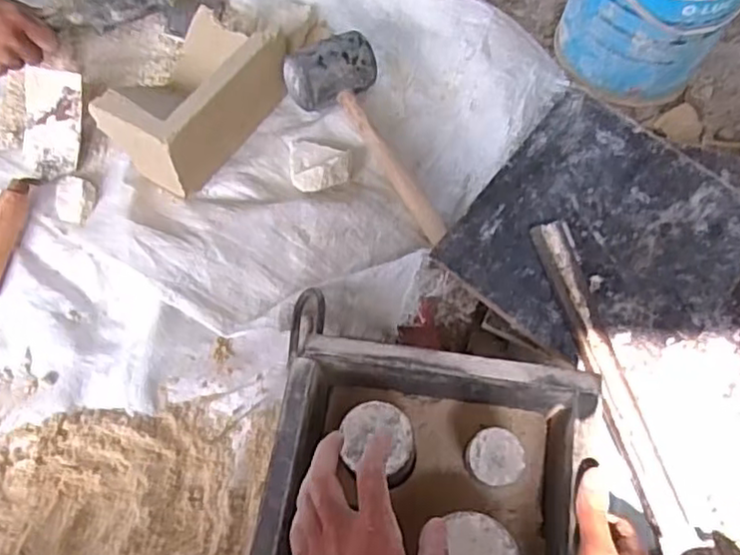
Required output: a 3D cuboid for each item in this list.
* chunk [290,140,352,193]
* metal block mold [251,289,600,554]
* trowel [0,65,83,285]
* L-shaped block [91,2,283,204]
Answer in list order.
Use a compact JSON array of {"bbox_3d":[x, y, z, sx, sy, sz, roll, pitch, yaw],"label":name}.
[{"bbox_3d":[-0.057,-0.125,0.736,0.067,0.029,0.063,0,68,0],"label":"chunk"},{"bbox_3d":[0.037,0.166,0.534,0.245,0.099,0.271,9,69,4],"label":"metal block mold"},{"bbox_3d":[-0.368,-0.099,0.703,0.067,0.053,0.261,8,69,4],"label":"trowel"},{"bbox_3d":[-0.195,-0.207,0.724,0.115,0.088,0.199,30,72,12],"label":"L-shaped block"}]

